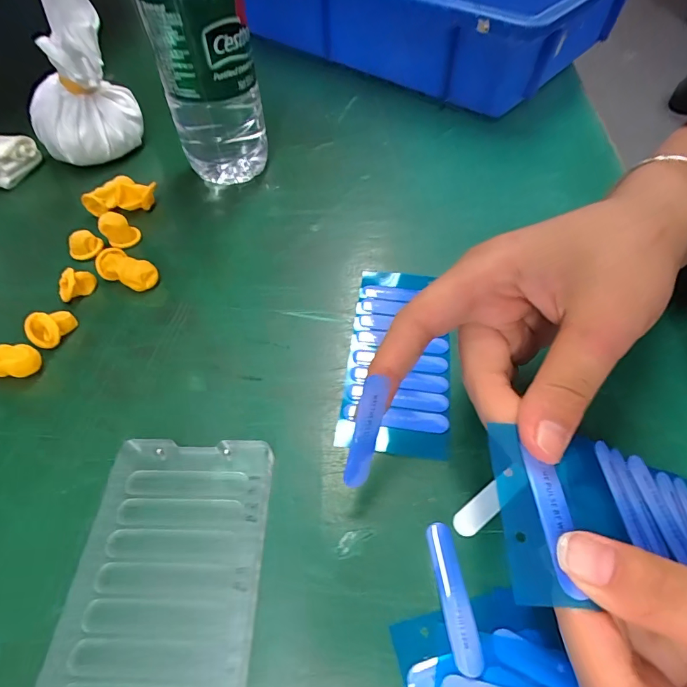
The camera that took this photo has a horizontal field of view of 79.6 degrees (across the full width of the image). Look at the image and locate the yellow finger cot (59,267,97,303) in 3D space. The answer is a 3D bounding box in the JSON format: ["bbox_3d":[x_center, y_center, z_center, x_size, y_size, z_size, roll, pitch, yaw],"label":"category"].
[{"bbox_3d":[-0.166,-0.037,0.255,0.022,0.015,0.015,-39,62,-25],"label":"yellow finger cot"}]

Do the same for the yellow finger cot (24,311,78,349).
[{"bbox_3d":[-0.165,-0.009,0.233,0.024,0.017,0.016,-31,59,-20],"label":"yellow finger cot"}]

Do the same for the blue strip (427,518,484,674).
[{"bbox_3d":[0.043,0.097,0.161,0.011,0.006,0.050,-4,53,-2],"label":"blue strip"}]

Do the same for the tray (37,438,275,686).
[{"bbox_3d":[-0.067,0.097,0.158,0.070,0.012,0.120,0,53,1],"label":"tray"}]

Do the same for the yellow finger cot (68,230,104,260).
[{"bbox_3d":[-0.172,-0.064,0.276,0.019,0.019,0.013,-6,53,-3],"label":"yellow finger cot"}]

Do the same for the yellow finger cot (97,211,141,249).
[{"bbox_3d":[-0.152,-0.077,0.280,0.022,0.022,0.015,-33,59,-21],"label":"yellow finger cot"}]

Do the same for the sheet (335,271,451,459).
[{"bbox_3d":[0.031,0.003,0.230,0.054,0.004,0.118,6,54,5],"label":"sheet"}]

